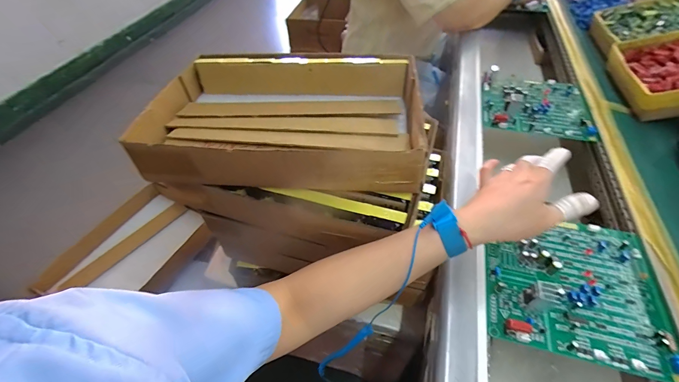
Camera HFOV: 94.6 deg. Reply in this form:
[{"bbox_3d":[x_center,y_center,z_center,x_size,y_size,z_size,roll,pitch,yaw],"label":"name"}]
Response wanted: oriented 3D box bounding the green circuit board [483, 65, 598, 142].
[{"bbox_3d":[0.370,-0.171,0.592,0.177,0.033,0.173,10,50,12],"label":"green circuit board"}]

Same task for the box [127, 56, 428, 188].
[{"bbox_3d":[-0.077,-0.115,0.455,0.363,0.074,0.258,0,49,4],"label":"box"}]

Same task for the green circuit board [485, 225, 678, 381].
[{"bbox_3d":[0.269,0.097,0.358,0.180,0.033,0.169,10,51,11],"label":"green circuit board"}]

